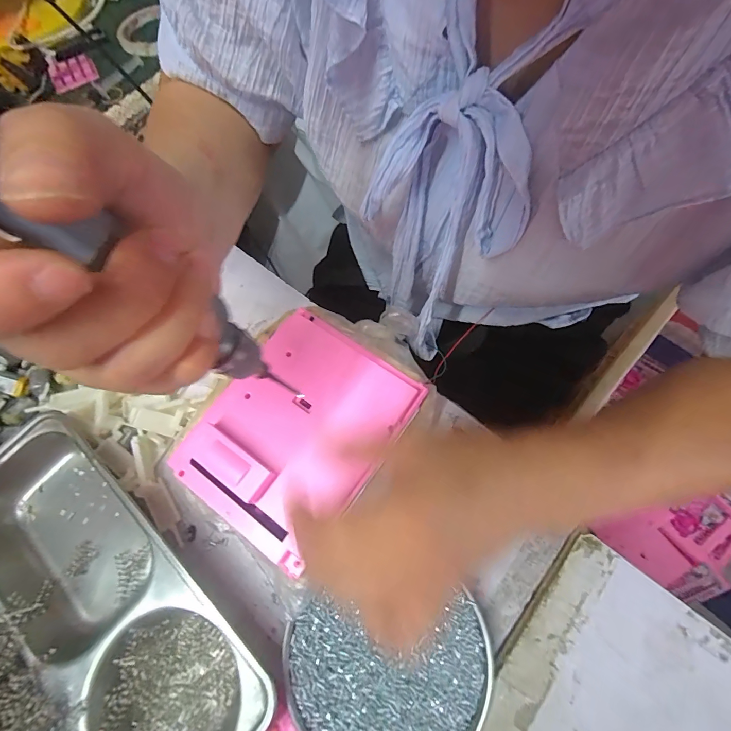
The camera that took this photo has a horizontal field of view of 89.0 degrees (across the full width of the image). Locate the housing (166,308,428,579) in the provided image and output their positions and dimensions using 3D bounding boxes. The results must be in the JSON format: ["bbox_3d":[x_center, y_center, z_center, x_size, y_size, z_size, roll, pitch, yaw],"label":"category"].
[{"bbox_3d":[-0.051,0.041,0.268,0.123,0.022,0.155,34,72,13],"label":"housing"}]

